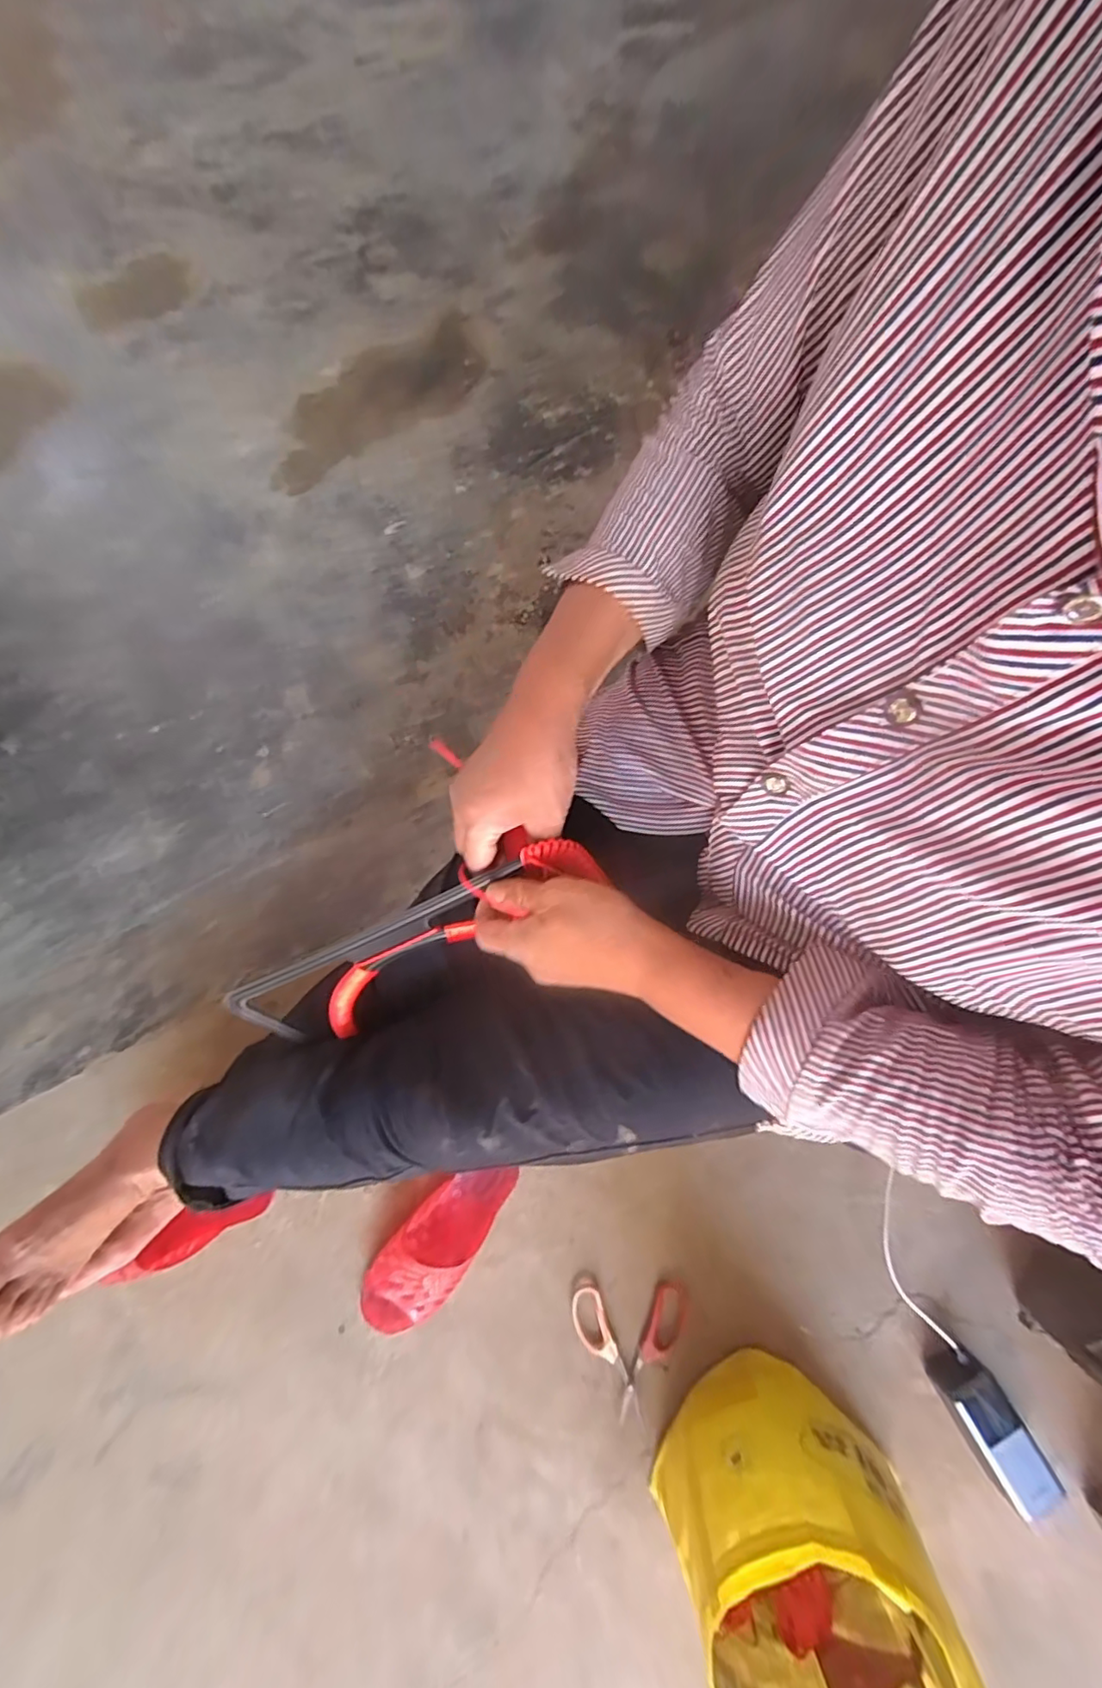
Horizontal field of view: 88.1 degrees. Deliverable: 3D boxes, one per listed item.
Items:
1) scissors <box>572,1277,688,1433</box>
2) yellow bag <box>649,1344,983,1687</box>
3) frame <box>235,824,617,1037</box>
[{"bbox_3d":[0.093,0.586,0.661,0.133,0.009,0.138,0,80,2],"label":"scissors"},{"bbox_3d":[0.237,0.682,0.512,0.218,0.257,0.283,-17,79,-1],"label":"yellow bag"},{"bbox_3d":[-0.111,0.081,0.447,0.322,0.067,0.063,-29,78,17],"label":"frame"}]

